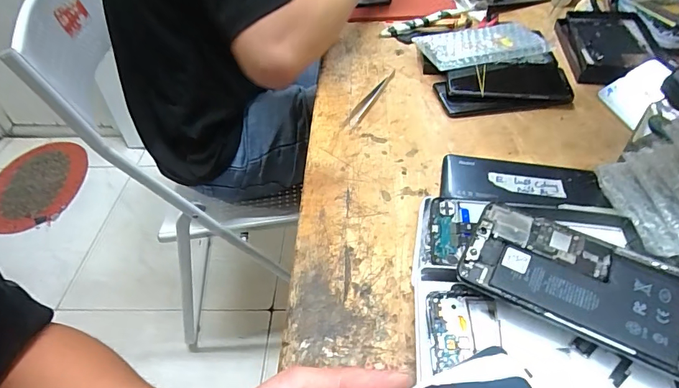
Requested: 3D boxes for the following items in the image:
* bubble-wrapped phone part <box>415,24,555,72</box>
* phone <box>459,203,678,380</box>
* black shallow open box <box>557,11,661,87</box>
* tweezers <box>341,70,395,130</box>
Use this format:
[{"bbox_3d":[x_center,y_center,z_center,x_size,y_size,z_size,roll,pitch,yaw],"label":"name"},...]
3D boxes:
[{"bbox_3d":[0.199,-0.203,0.597,0.172,0.032,0.098,-2,45,2],"label":"bubble-wrapped phone part"},{"bbox_3d":[0.161,0.058,0.277,0.152,0.005,0.074,23,56,21],"label":"phone"},{"bbox_3d":[0.371,-0.207,0.586,0.104,0.028,0.183,6,45,10],"label":"black shallow open box"},{"bbox_3d":[0.040,-0.124,0.551,0.016,0.007,0.136,20,49,22],"label":"tweezers"}]

